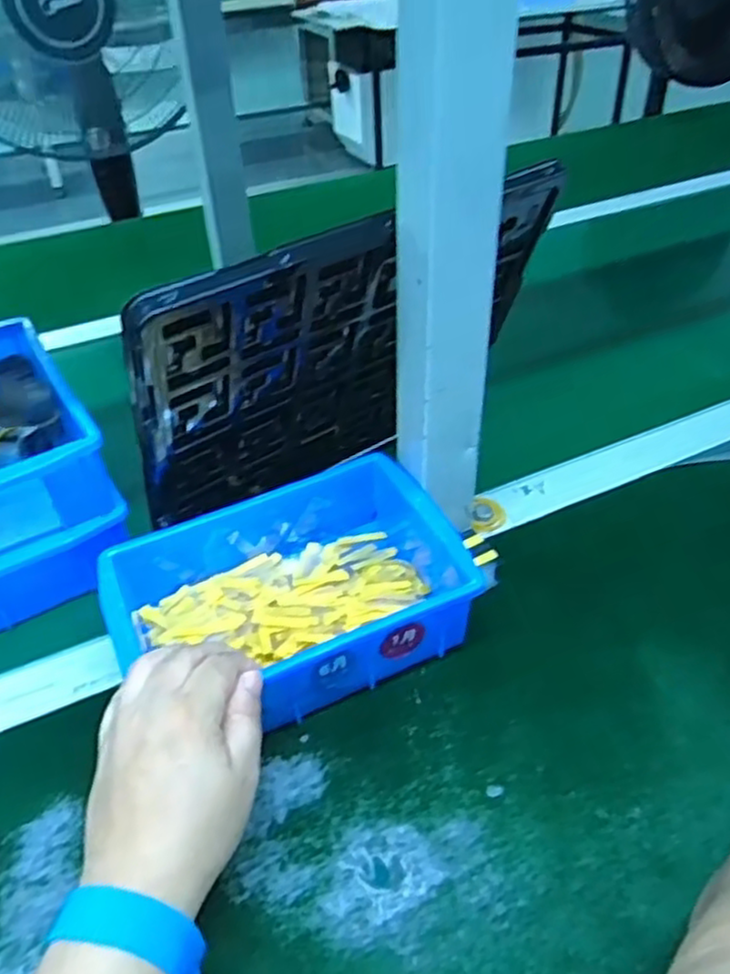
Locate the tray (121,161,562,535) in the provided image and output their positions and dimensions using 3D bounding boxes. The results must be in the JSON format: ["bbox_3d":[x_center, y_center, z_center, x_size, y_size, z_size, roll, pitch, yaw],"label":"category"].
[{"bbox_3d":[-0.010,-0.080,0.473,0.287,0.225,0.016,-28,68,-25],"label":"tray"}]

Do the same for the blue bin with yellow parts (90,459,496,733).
[{"bbox_3d":[-0.046,0.065,0.440,0.199,0.059,0.134,-20,44,-20],"label":"blue bin with yellow parts"}]

